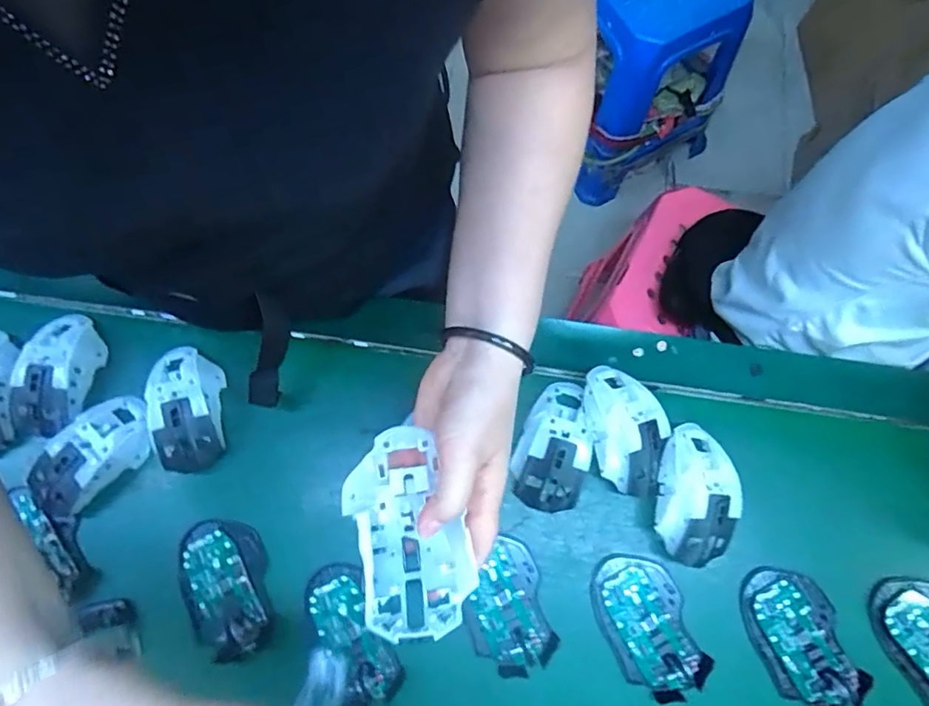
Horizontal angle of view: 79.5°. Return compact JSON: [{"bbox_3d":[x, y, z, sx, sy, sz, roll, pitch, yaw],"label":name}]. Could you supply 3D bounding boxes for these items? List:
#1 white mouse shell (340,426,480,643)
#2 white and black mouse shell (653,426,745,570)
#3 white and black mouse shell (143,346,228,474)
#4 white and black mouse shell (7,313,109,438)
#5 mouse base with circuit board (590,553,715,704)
[{"bbox_3d":[-0.033,0.104,0.330,0.061,0.031,0.113,-14,74,-4],"label":"white mouse shell"},{"bbox_3d":[0.200,0.121,0.481,0.069,0.043,0.117,9,78,2],"label":"white and black mouse shell"},{"bbox_3d":[-0.257,0.050,0.508,0.069,0.034,0.116,-9,78,-1],"label":"white and black mouse shell"},{"bbox_3d":[-0.380,0.019,0.518,0.058,0.034,0.114,11,78,3],"label":"white and black mouse shell"},{"bbox_3d":[0.155,0.230,0.472,0.072,0.015,0.115,-19,78,-4],"label":"mouse base with circuit board"}]

